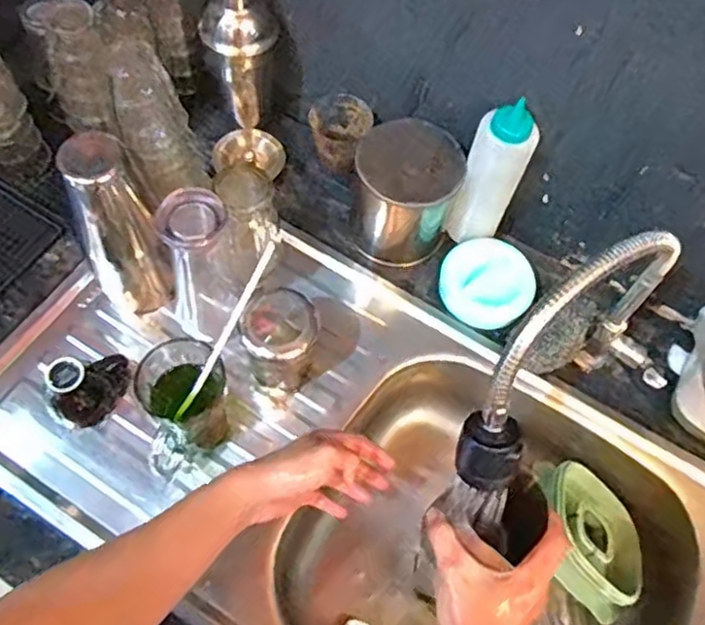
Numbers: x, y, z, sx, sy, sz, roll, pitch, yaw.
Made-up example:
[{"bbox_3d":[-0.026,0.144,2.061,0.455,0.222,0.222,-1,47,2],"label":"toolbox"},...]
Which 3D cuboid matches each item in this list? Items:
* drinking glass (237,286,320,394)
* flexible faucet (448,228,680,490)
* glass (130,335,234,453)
[{"bbox_3d":[-0.072,0.029,0.680,0.073,0.102,0.069,1,63,-2],"label":"drinking glass"},{"bbox_3d":[0.185,0.054,0.577,0.256,0.284,0.078,-28,68,-16],"label":"flexible faucet"},{"bbox_3d":[-0.153,0.077,0.634,0.084,0.128,0.068,38,67,15],"label":"glass"}]

